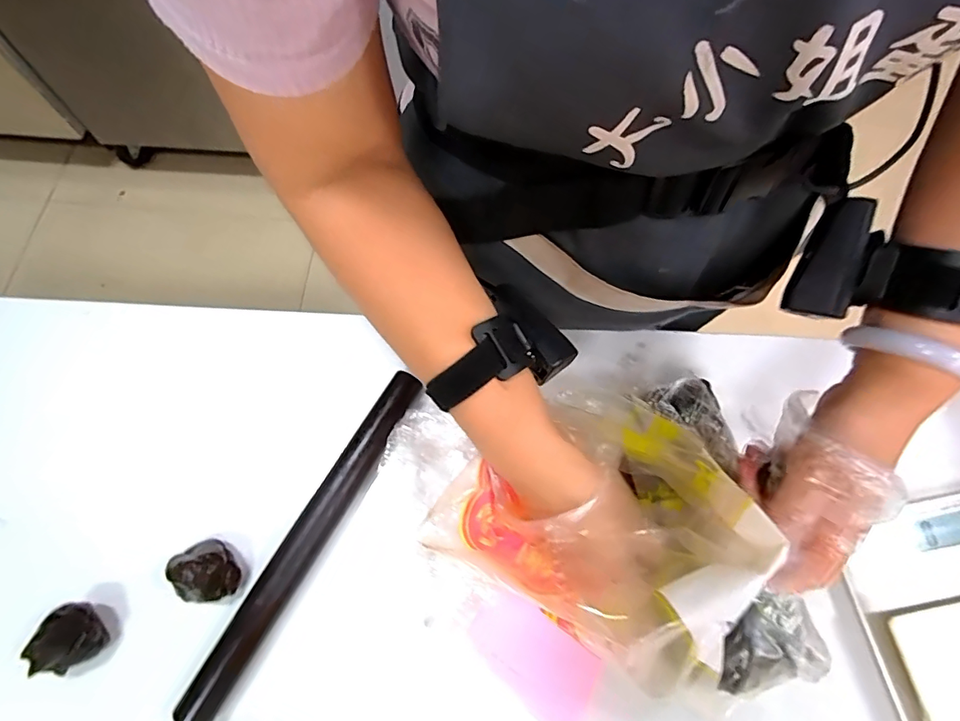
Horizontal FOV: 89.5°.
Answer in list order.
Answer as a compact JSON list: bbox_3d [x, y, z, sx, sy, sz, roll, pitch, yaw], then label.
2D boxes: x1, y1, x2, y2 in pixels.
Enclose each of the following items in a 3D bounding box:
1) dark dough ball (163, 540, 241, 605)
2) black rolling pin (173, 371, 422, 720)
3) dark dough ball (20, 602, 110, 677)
[{"bbox_3d":[-0.190,0.147,0.337,0.037,0.035,0.038,1,69,-2],"label":"dark dough ball"},{"bbox_3d":[-0.121,0.125,0.355,0.028,0.025,0.262,29,71,9],"label":"black rolling pin"},{"bbox_3d":[-0.267,0.182,0.319,0.032,0.039,0.039,-3,69,-3],"label":"dark dough ball"}]

